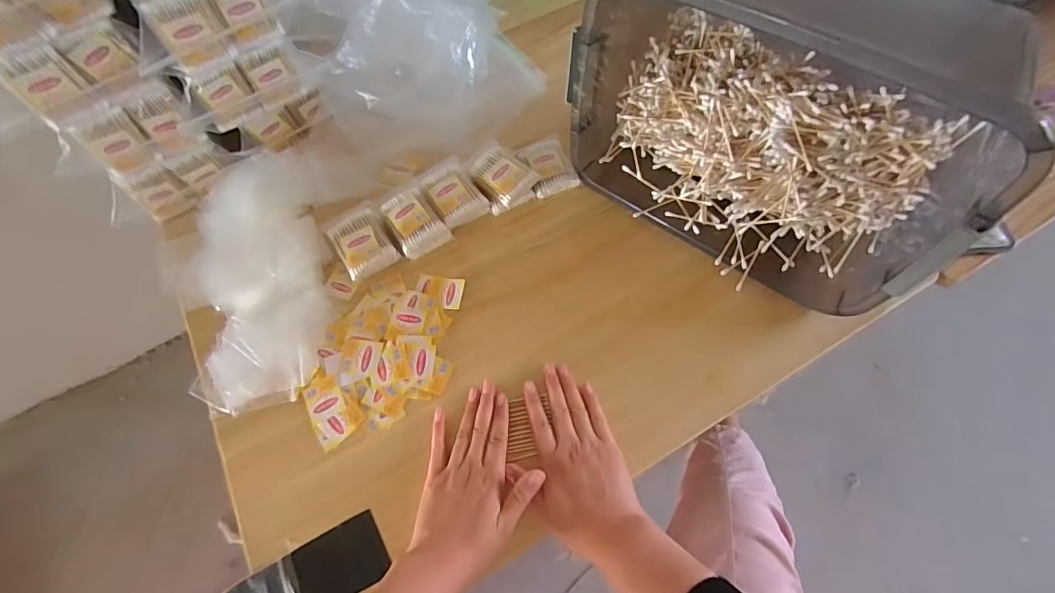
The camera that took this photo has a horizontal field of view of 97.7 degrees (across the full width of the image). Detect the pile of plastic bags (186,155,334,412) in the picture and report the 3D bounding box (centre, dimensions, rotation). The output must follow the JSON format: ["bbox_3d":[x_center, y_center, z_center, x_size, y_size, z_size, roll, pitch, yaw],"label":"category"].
[{"bbox_3d":[-0.323,-0.026,0.537,0.165,0.055,0.299,-11,64,-2],"label":"pile of plastic bags"}]

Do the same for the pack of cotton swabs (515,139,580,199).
[{"bbox_3d":[0.026,-0.170,0.600,0.057,0.014,0.079,-19,65,-6],"label":"pack of cotton swabs"}]

